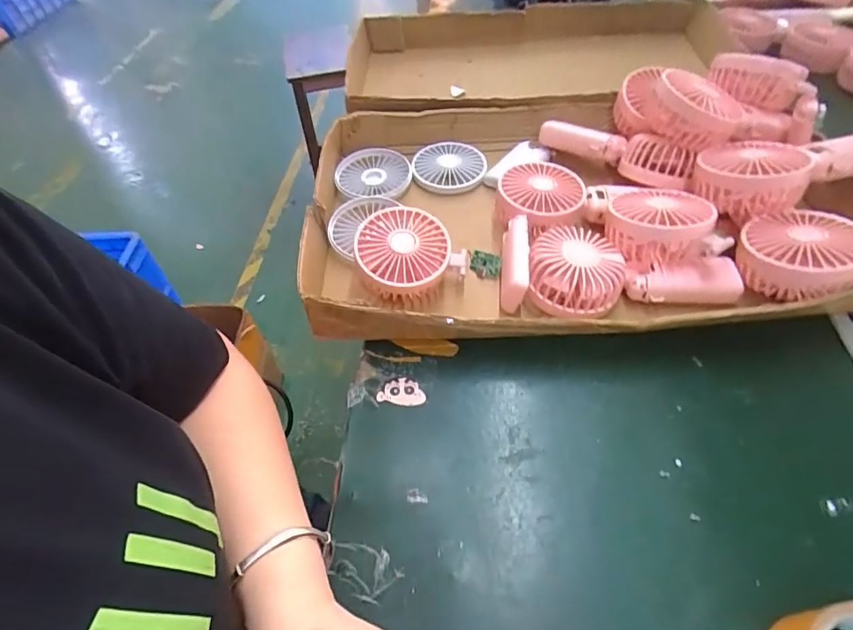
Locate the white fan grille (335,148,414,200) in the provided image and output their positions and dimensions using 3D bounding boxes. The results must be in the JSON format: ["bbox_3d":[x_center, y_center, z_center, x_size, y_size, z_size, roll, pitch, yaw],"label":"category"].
[{"bbox_3d":[-0.061,-0.163,0.553,0.084,0.013,0.091,-6,50,0],"label":"white fan grille"}]

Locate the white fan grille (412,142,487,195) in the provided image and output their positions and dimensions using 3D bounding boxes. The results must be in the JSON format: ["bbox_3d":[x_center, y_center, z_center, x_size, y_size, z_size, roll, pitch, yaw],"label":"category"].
[{"bbox_3d":[0.027,-0.176,0.565,0.083,0.015,0.078,0,59,-1],"label":"white fan grille"}]

